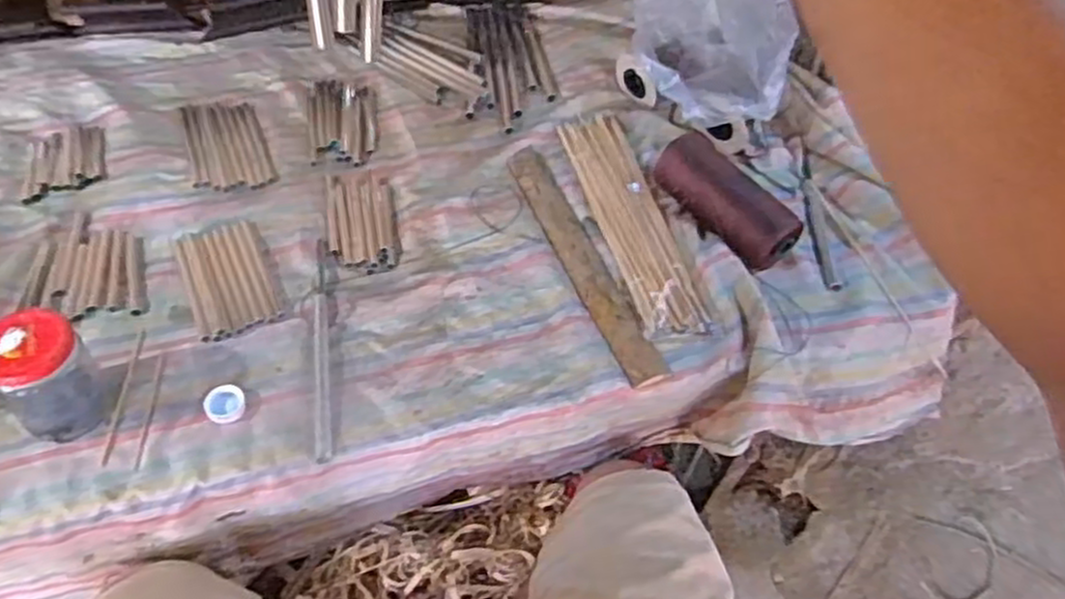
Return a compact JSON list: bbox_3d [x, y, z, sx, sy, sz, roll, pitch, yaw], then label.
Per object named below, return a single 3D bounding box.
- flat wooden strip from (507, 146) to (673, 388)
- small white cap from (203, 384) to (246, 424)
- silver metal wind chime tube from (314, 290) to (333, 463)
[{"bbox_3d":[0.047,-0.044,0.764,0.041,0.011,0.310,-18,56,-15],"label":"flat wooden strip"},{"bbox_3d":[-0.254,0.085,0.637,0.031,0.008,0.036,-20,53,-20],"label":"small white cap"},{"bbox_3d":[-0.180,0.060,0.661,0.012,0.006,0.171,-6,49,-9],"label":"silver metal wind chime tube"}]

